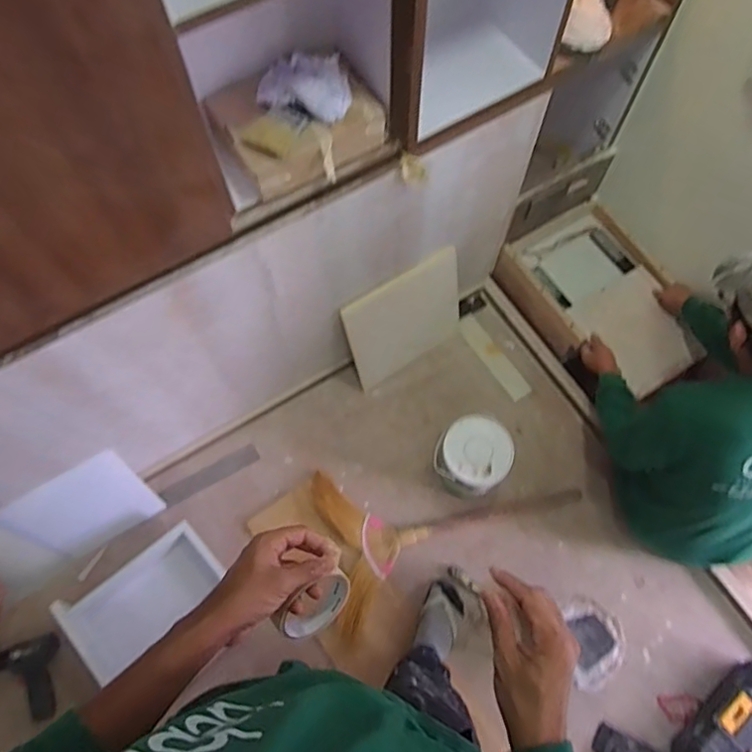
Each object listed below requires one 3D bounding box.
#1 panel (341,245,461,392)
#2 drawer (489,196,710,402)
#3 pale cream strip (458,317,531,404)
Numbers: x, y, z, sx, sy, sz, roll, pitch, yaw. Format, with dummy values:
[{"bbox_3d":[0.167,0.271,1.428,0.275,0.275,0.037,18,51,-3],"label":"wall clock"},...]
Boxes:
[{"bbox_3d":[0.086,-0.156,1.628,0.360,0.342,0.022,-31,54,-11],"label":"panel"},{"bbox_3d":[0.667,-0.213,1.719,0.370,0.116,0.585,-29,71,-10],"label":"drawer"},{"bbox_3d":[0.365,-0.058,1.789,0.073,0.018,0.306,-30,67,-13],"label":"pale cream strip"}]

